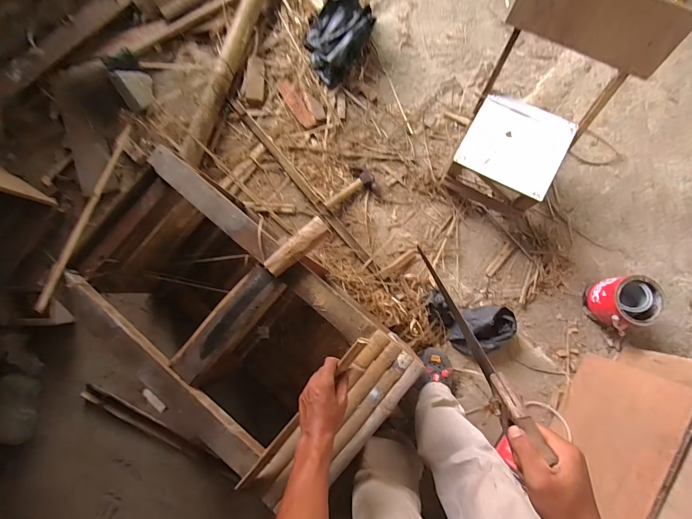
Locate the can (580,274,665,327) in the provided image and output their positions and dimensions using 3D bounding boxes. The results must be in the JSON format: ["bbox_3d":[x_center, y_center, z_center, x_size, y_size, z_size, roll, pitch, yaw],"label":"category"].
[{"bbox_3d":[0.902,0.131,1.130,0.153,0.172,0.146,0,83,2],"label":"can"}]

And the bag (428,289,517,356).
[{"bbox_3d":[0.394,0.216,1.124,0.284,0.083,0.177,15,84,4],"label":"bag"}]

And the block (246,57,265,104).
[{"bbox_3d":[-0.347,-0.677,1.319,0.065,0.025,0.191,0,82,-11],"label":"block"}]

